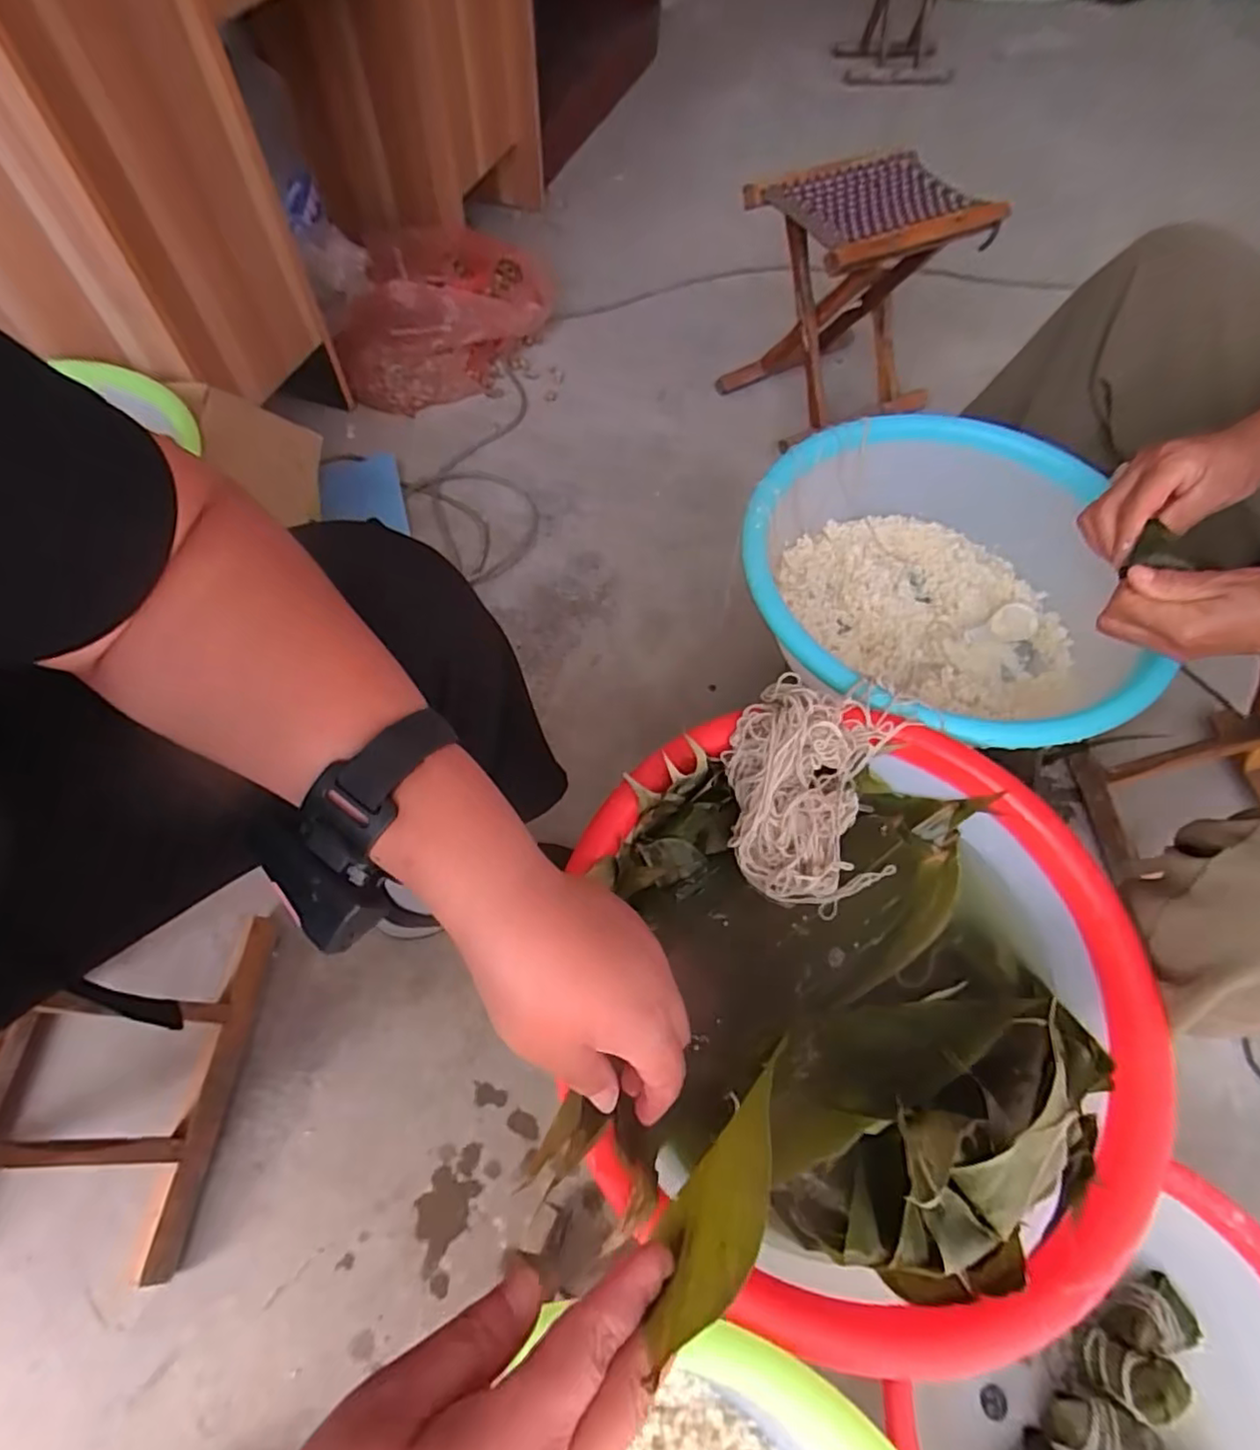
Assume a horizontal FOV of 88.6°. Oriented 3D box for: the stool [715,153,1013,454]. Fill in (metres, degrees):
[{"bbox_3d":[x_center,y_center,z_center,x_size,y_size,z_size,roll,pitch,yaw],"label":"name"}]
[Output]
[{"bbox_3d":[0.355,-0.691,1.072,0.292,0.338,0.265,-22,64,-12],"label":"stool"}]

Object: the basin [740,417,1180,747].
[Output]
[{"bbox_3d":[0.268,-0.117,0.593,0.321,0.122,0.342,0,62,0],"label":"basin"}]

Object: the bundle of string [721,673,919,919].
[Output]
[{"bbox_3d":[0.126,0.045,0.459,0.118,0.095,0.140,17,63,9],"label":"bundle of string"}]

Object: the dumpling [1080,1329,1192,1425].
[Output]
[{"bbox_3d":[0.406,0.529,0.518,0.045,0.070,0.035,-35,96,-36],"label":"dumpling"}]

